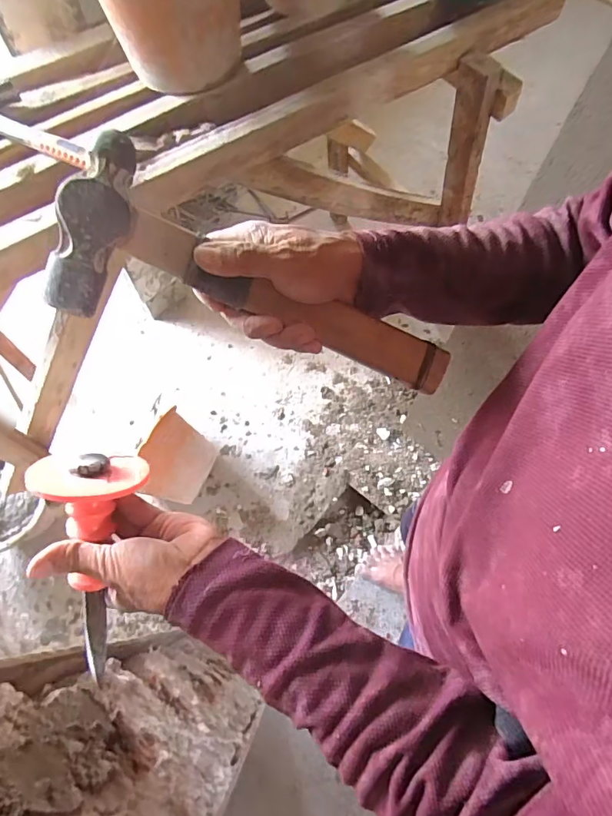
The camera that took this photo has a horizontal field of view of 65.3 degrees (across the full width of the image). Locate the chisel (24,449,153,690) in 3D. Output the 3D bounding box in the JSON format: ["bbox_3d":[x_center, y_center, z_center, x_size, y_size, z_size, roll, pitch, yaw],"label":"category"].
[{"bbox_3d":[-0.156,0.120,0.361,0.069,0.069,0.183,7,111,4],"label":"chisel"}]

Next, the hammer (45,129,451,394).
[{"bbox_3d":[-0.017,-0.091,0.346,0.287,0.038,0.098,9,106,-22],"label":"hammer"}]

